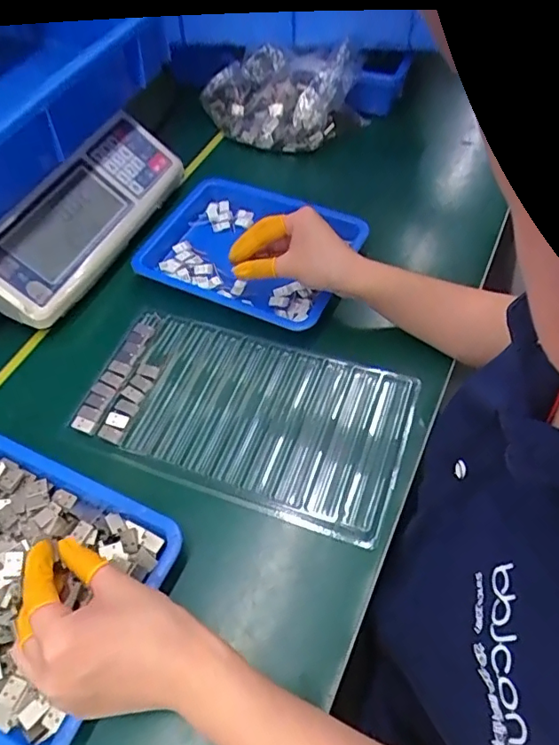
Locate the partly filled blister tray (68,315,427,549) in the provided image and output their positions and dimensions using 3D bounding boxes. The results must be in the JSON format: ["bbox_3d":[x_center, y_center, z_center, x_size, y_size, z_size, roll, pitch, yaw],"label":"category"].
[{"bbox_3d":[-0.031,0.036,0.485,0.284,0.013,0.157,15,58,13],"label":"partly filled blister tray"}]

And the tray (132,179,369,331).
[{"bbox_3d":[-0.026,-0.142,0.592,0.213,0.025,0.180,20,59,16],"label":"tray"}]

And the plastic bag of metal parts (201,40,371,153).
[{"bbox_3d":[0.010,-0.353,0.677,0.197,0.091,0.125,-13,56,-6],"label":"plastic bag of metal parts"}]

